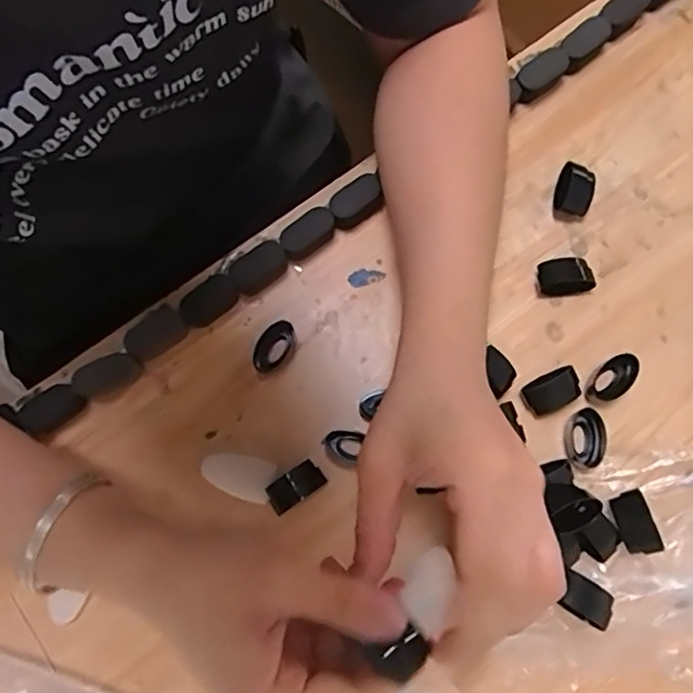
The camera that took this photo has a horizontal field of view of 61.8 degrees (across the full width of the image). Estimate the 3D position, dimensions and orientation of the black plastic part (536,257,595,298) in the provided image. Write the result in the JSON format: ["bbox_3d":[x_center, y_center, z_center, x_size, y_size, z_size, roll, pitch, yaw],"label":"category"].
[{"bbox_3d":[0.136,-0.043,0.364,0.030,0.018,0.021,-4,76,0],"label":"black plastic part"}]

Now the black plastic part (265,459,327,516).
[{"bbox_3d":[-0.030,0.081,0.339,0.033,0.010,0.018,-32,78,-7],"label":"black plastic part"}]

